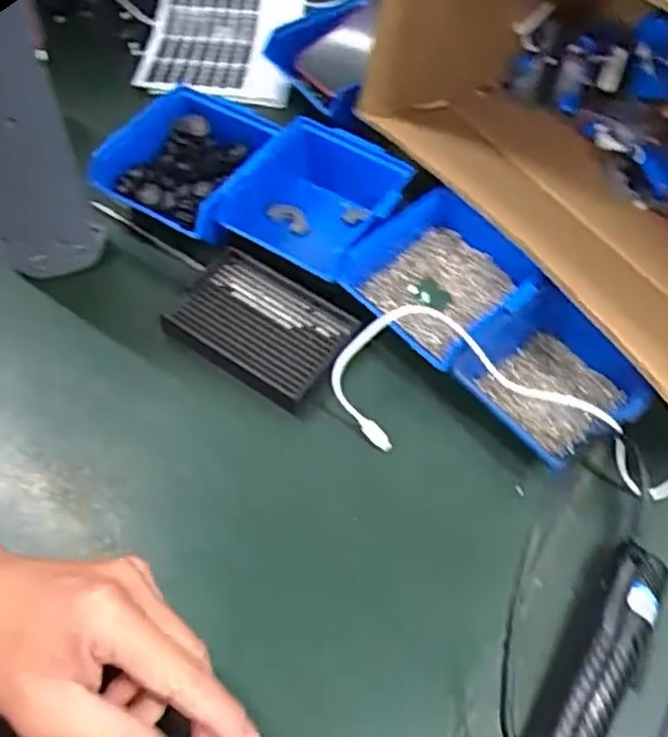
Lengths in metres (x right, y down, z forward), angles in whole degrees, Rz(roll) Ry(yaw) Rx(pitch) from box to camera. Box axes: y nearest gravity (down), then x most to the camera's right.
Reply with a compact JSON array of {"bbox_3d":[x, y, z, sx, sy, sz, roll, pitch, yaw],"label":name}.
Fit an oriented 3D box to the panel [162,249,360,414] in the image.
[{"bbox_3d":[-0.061,-0.035,0.575,0.139,0.028,0.088,32,63,16],"label":"panel"}]

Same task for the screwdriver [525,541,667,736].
[{"bbox_3d":[0.141,0.210,0.422,0.040,0.036,0.232,30,62,15],"label":"screwdriver"}]

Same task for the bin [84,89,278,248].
[{"bbox_3d":[-0.128,-0.181,0.635,0.123,0.052,0.138,24,61,12],"label":"bin"}]

